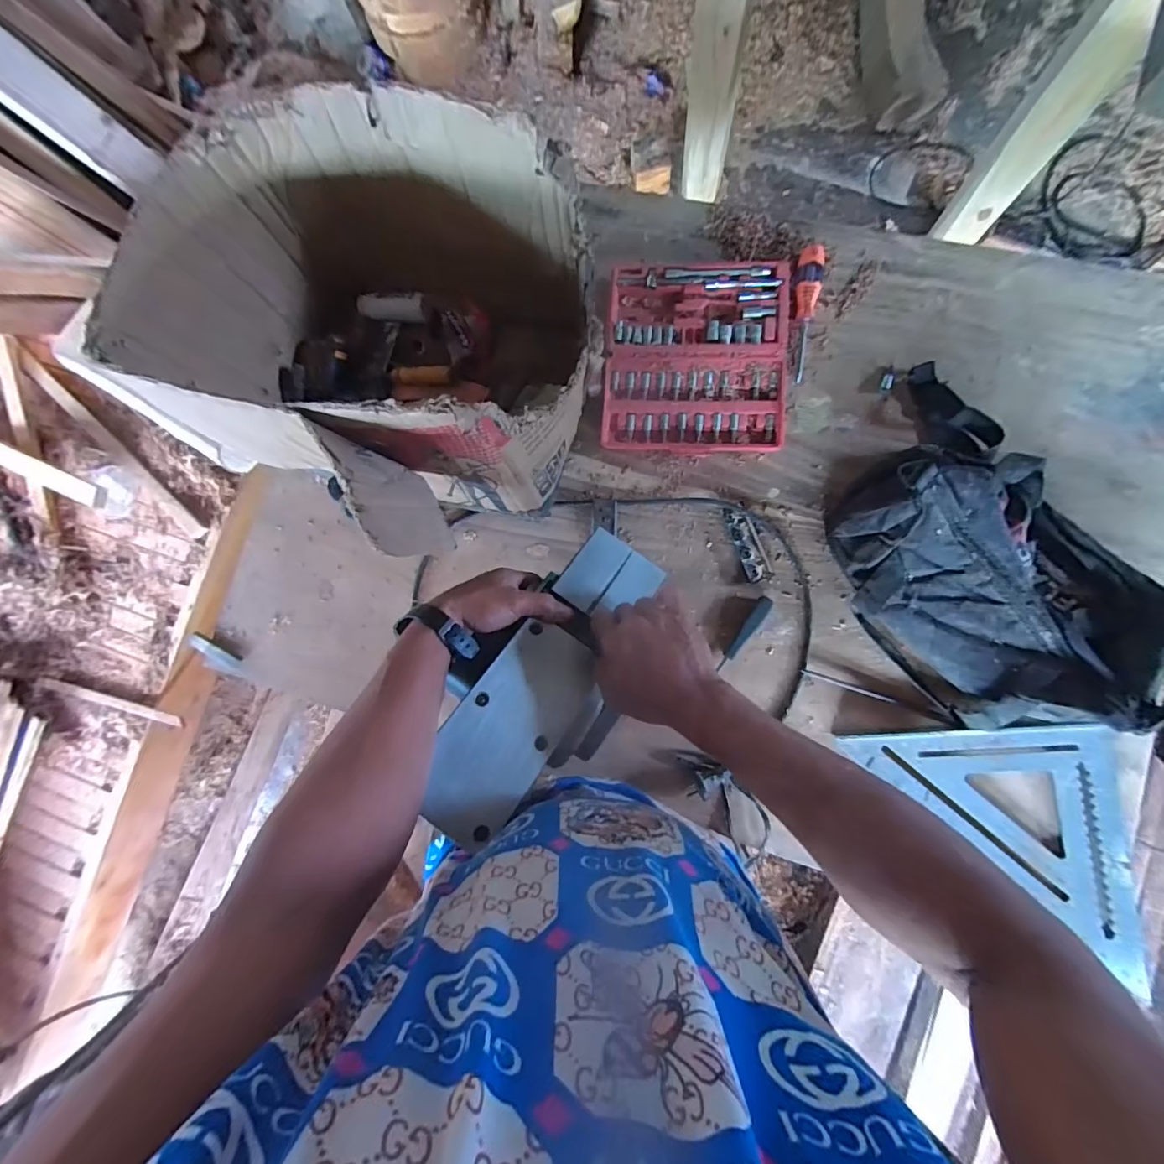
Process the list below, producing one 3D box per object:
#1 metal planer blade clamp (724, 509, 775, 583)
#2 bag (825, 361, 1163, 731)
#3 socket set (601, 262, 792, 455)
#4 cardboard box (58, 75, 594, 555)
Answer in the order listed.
[{"bbox_3d":[0.220,-0.050,0.646,0.037,0.006,0.101,-19,83,4],"label":"metal planer blade clamp"},{"bbox_3d":[0.454,-0.036,0.579,0.261,0.091,0.434,-33,82,3],"label":"bag"},{"bbox_3d":[0.153,-0.303,0.665,0.236,0.023,0.250,4,85,7],"label":"socket set"},{"bbox_3d":[-0.222,-0.266,0.565,0.436,0.283,0.408,18,87,8],"label":"cardboard box"}]

